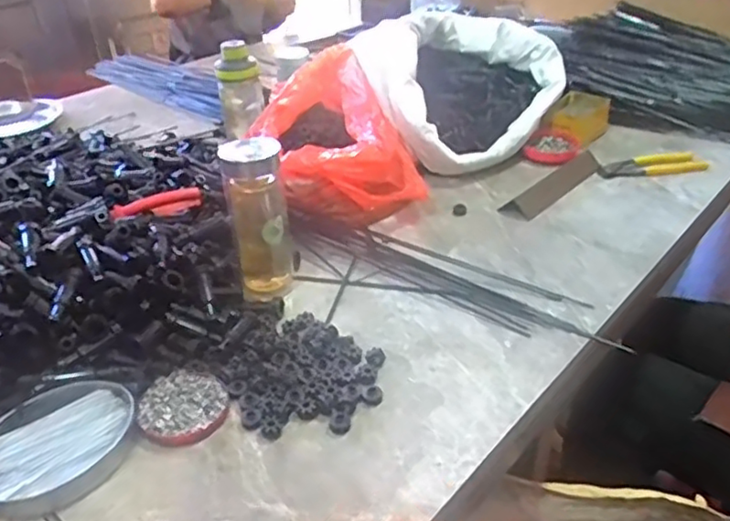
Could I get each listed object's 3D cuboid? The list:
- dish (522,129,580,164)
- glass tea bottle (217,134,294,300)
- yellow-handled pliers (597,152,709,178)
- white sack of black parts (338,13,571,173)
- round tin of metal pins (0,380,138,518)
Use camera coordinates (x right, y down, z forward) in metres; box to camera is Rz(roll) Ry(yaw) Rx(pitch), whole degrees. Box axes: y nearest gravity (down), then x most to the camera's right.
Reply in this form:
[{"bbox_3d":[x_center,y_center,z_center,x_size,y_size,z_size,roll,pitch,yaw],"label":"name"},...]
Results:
[{"bbox_3d":[0.308,-0.186,1.052,0.085,0.030,0.075,10,35,15],"label":"dish"},{"bbox_3d":[-0.119,-0.044,0.719,0.065,0.174,0.072,-6,34,-7],"label":"glass tea bottle"},{"bbox_3d":[0.447,-0.151,1.001,0.189,0.013,0.057,-8,35,-11],"label":"yellow-handled pliers"},{"bbox_3d":[0.176,-0.288,1.070,0.335,0.185,0.265,-23,40,-29],"label":"white sack of black parts"},{"bbox_3d":[-0.263,0.158,0.548,0.133,0.023,0.105,-24,40,-30],"label":"round tin of metal pins"}]

